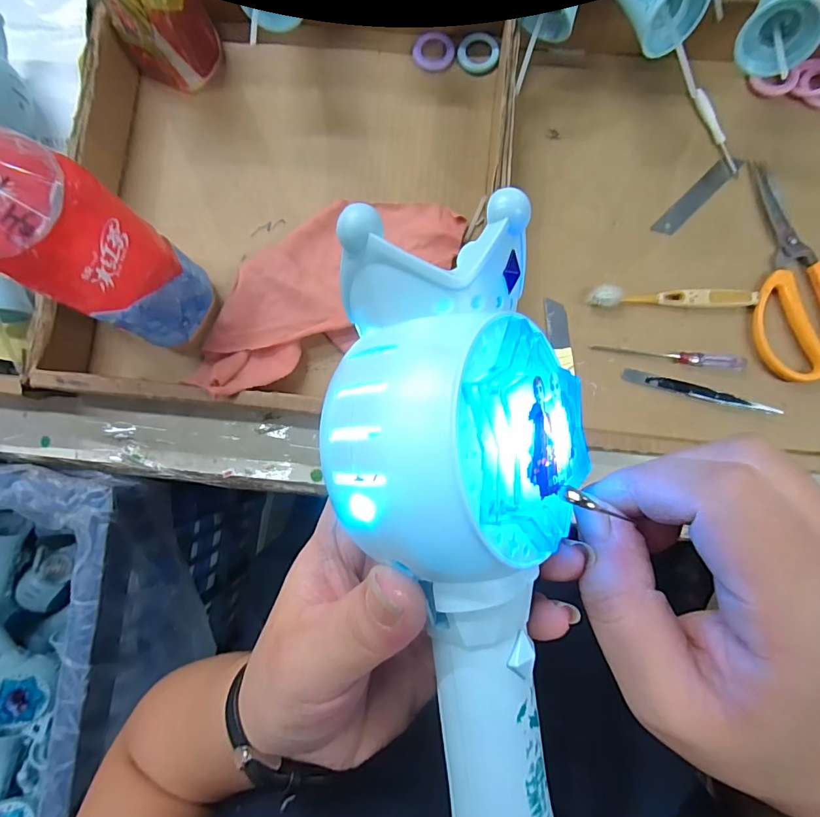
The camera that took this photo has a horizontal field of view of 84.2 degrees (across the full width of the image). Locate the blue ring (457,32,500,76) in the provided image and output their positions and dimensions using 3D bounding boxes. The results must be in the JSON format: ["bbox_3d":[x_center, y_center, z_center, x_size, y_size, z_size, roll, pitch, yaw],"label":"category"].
[{"bbox_3d":[0.062,-0.324,0.413,0.036,0.005,0.038,0,85,2],"label":"blue ring"}]

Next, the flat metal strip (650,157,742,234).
[{"bbox_3d":[0.252,-0.187,0.398,0.095,0.004,0.018,-44,78,-2],"label":"flat metal strip"}]

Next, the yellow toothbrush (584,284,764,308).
[{"bbox_3d":[0.220,-0.094,0.381,0.136,0.013,0.017,1,85,2],"label":"yellow toothbrush"}]

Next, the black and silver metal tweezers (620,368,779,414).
[{"bbox_3d":[0.239,-0.014,0.375,0.123,0.009,0.010,16,86,3],"label":"black and silver metal tweezers"}]

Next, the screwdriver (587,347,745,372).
[{"bbox_3d":[0.215,-0.044,0.378,0.122,0.009,0.012,7,85,2],"label":"screwdriver"}]

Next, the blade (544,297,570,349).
[{"bbox_3d":[0.128,-0.074,0.392,0.019,0.004,0.044,-7,85,1],"label":"blade"}]

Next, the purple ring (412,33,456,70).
[{"bbox_3d":[0.022,-0.328,0.416,0.037,0.004,0.035,0,85,2],"label":"purple ring"}]

